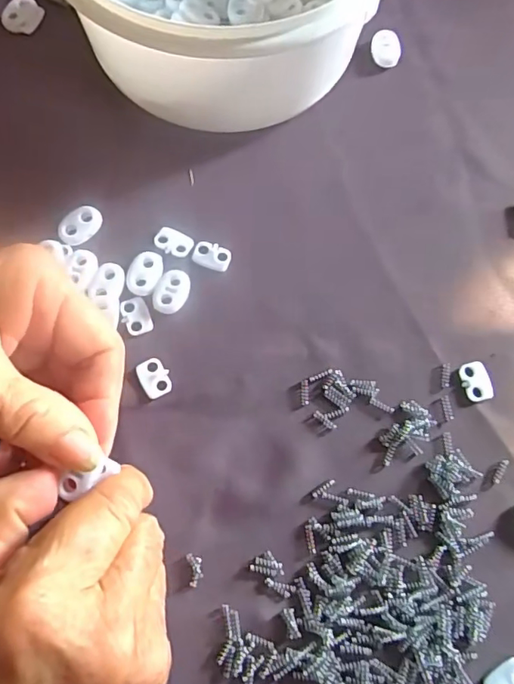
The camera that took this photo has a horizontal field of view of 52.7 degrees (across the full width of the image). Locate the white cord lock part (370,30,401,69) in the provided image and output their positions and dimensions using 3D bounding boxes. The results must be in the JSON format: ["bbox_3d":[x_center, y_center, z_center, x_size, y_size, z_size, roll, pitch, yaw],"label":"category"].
[{"bbox_3d":[0.072,-0.164,0.291,0.015,0.008,0.020,-6,76,-3],"label":"white cord lock part"}]

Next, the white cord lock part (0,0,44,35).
[{"bbox_3d":[-0.131,-0.182,0.290,0.018,0.007,0.021,31,77,6],"label":"white cord lock part"}]

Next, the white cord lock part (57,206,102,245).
[{"bbox_3d":[-0.087,-0.057,0.257,0.014,0.006,0.023,39,78,8],"label":"white cord lock part"}]

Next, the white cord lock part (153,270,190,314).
[{"bbox_3d":[-0.041,-0.024,0.251,0.015,0.004,0.022,20,76,4],"label":"white cord lock part"}]

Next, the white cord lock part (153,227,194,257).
[{"bbox_3d":[-0.042,-0.050,0.258,0.019,0.004,0.012,21,76,4],"label":"white cord lock part"}]

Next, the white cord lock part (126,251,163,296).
[{"bbox_3d":[-0.054,-0.034,0.252,0.016,0.004,0.022,15,76,3],"label":"white cord lock part"}]

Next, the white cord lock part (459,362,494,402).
[{"bbox_3d":[0.104,0.019,0.244,0.013,0.004,0.019,-12,76,-4],"label":"white cord lock part"}]

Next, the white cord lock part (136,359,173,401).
[{"bbox_3d":[-0.048,0.017,0.240,0.013,0.004,0.019,-28,78,-8],"label":"white cord lock part"}]

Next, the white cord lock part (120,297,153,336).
[{"bbox_3d":[-0.058,-0.013,0.248,0.013,0.004,0.018,-21,77,-6],"label":"white cord lock part"}]

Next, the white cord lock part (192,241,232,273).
[{"bbox_3d":[-0.022,-0.043,0.258,0.019,0.004,0.013,18,76,3],"label":"white cord lock part"}]

